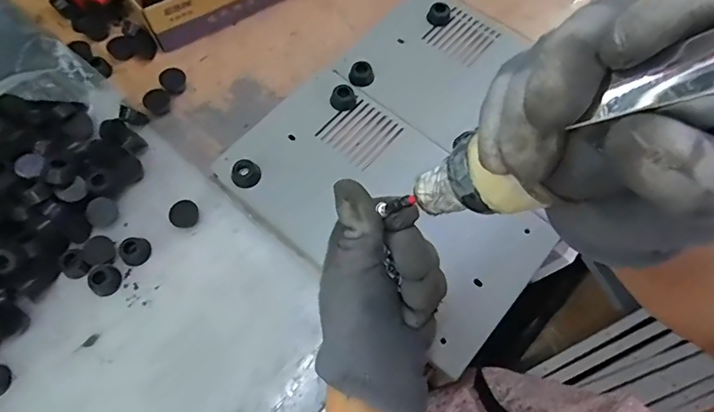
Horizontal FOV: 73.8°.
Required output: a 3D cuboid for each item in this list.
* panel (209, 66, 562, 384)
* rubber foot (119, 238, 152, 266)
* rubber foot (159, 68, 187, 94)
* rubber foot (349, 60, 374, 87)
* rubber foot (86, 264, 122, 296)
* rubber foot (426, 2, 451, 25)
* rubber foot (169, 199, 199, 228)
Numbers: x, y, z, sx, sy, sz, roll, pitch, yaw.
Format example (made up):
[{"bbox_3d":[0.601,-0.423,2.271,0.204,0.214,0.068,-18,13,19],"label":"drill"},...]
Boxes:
[{"bbox_3d":[0.025,-0.002,0.418,0.268,0.023,0.157,39,73,15],"label":"panel"},{"bbox_3d":[-0.190,0.039,0.407,0.022,0.012,0.021,-11,68,-5],"label":"rubber foot"},{"bbox_3d":[-0.183,-0.125,0.474,0.023,0.015,0.022,0,68,0],"label":"rubber foot"},{"bbox_3d":[0.004,-0.131,0.470,0.024,0.011,0.025,2,68,1],"label":"rubber foot"},{"bbox_3d":[-0.212,0.062,0.399,0.024,0.011,0.025,0,68,0],"label":"rubber foot"},{"bbox_3d":[0.085,-0.197,0.491,0.023,0.011,0.025,0,68,0],"label":"rubber foot"},{"bbox_3d":[-0.152,0.008,0.420,0.022,0.016,0.021,-4,68,-2],"label":"rubber foot"}]

